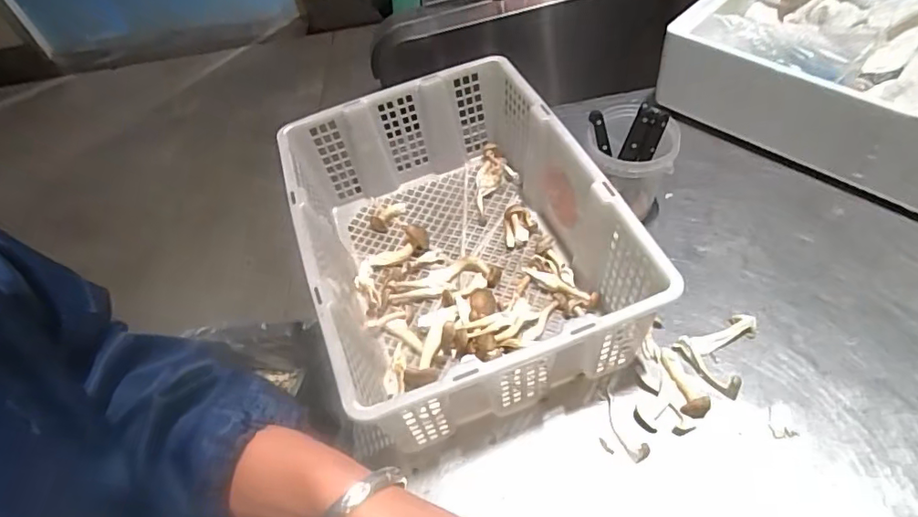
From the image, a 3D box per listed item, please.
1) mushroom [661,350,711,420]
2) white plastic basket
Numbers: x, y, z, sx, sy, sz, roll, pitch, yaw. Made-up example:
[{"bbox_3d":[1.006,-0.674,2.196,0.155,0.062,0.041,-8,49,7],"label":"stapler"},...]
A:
[{"bbox_3d":[0.258,0.141,0.634,0.030,0.020,0.087,-8,52,0],"label":"mushroom"},{"bbox_3d":[-0.002,-0.038,0.711,0.364,0.152,0.477,-21,51,-6],"label":"white plastic basket"}]

